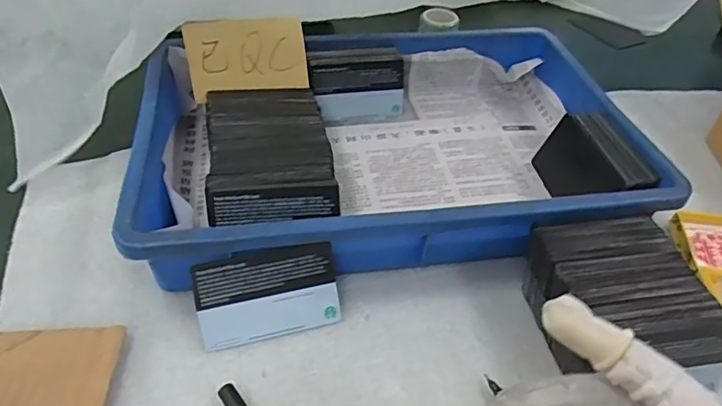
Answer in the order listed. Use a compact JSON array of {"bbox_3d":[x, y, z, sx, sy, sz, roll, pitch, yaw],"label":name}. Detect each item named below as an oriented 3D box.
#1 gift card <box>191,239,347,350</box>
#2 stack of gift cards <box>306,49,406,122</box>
[{"bbox_3d":[-0.057,0.056,0.329,0.084,0.055,0.004,-10,8,-14],"label":"gift card"},{"bbox_3d":[-0.002,-0.109,0.493,0.085,0.062,0.009,-7,25,-7],"label":"stack of gift cards"}]

